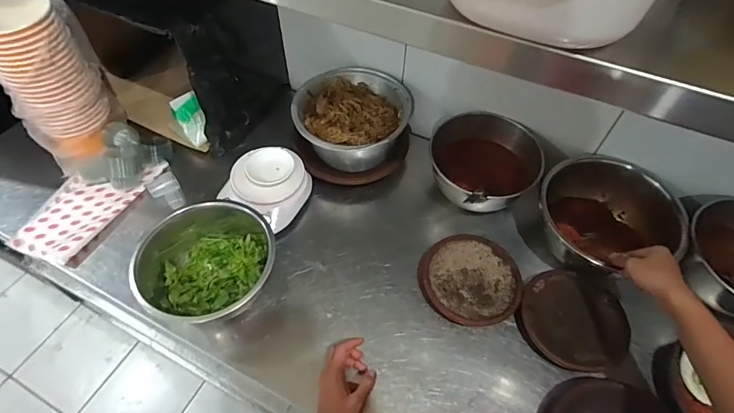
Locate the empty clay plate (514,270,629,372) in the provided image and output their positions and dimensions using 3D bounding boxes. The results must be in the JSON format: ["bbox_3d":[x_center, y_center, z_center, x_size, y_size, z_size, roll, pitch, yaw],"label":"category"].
[{"bbox_3d":[0.339,0.182,0.674,0.167,0.026,0.167,-30,60,-21],"label":"empty clay plate"}]

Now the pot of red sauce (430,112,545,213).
[{"bbox_3d":[0.213,-0.081,0.799,0.209,0.116,0.189,-26,59,-19],"label":"pot of red sauce"}]

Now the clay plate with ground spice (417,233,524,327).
[{"bbox_3d":[0.178,0.127,0.719,0.169,0.036,0.163,1,54,-1],"label":"clay plate with ground spice"}]

